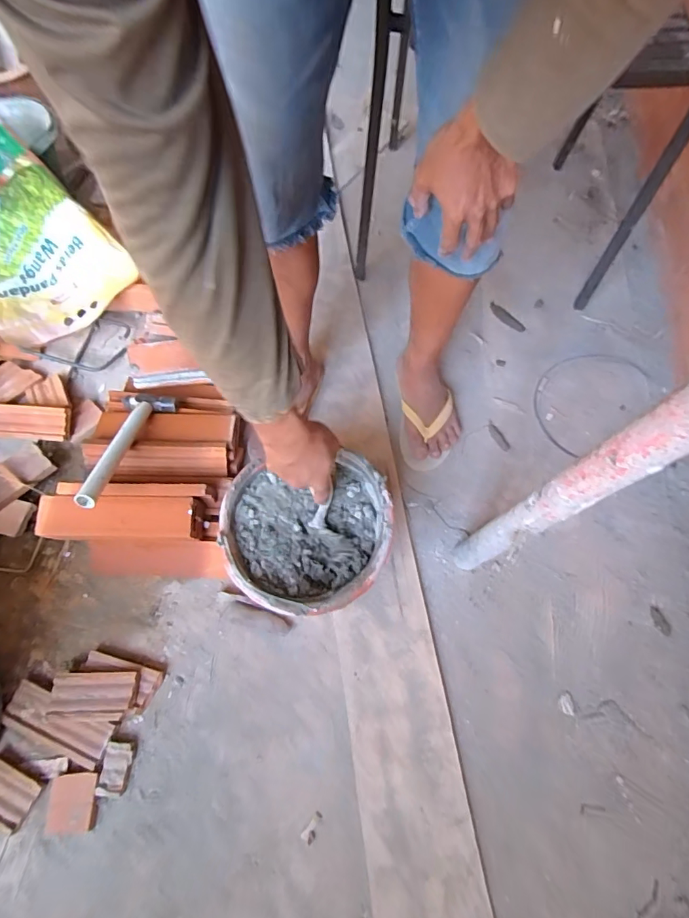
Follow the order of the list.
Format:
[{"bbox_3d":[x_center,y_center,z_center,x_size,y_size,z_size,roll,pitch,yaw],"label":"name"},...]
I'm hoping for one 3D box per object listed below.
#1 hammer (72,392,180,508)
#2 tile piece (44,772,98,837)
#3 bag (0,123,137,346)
[{"bbox_3d":[-0.348,-0.023,0.723,0.085,0.030,0.248,6,41,1],"label":"hammer"},{"bbox_3d":[-0.371,0.468,0.630,0.062,0.007,0.066,-4,66,-3],"label":"tile piece"},{"bbox_3d":[-0.622,-0.424,0.861,0.270,0.102,0.426,-41,96,5],"label":"bag"}]

